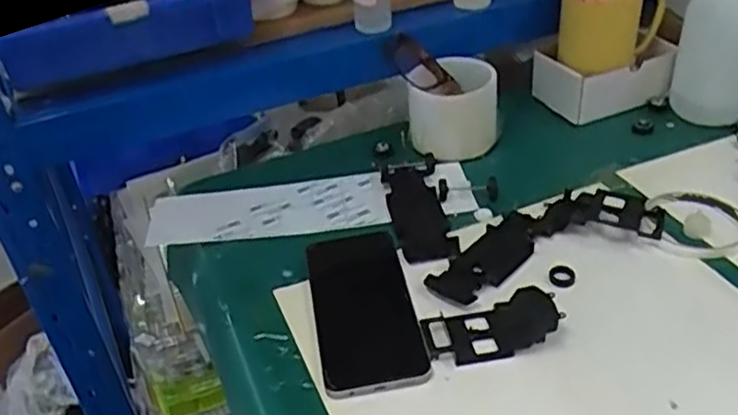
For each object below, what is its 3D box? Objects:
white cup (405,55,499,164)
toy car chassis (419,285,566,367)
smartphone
[{"bbox_3d":[0.083,-0.095,0.695,0.085,0.081,0.081,-5,36,4],"label":"white cup"},{"bbox_3d":[0.088,0.086,0.511,0.096,0.019,0.047,-14,36,-9],"label":"toy car chassis"},{"bbox_3d":[-0.006,0.071,0.546,0.074,0.012,0.170,-10,36,-4],"label":"smartphone"}]

